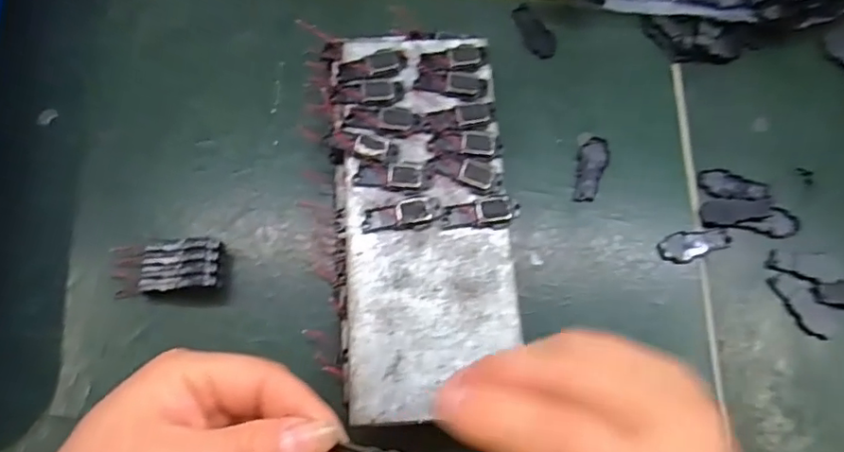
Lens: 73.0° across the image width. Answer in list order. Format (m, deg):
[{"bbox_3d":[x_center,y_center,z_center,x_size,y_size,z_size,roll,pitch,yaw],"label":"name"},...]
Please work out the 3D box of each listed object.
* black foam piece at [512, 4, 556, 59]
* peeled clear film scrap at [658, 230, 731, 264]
[{"bbox_3d":[0.069,-0.121,0.349,0.017,0.004,0.040,-23,75,-9],"label":"black foam piece"},{"bbox_3d":[0.148,0.009,0.307,0.039,0.004,0.016,-15,73,-7],"label":"peeled clear film scrap"}]

